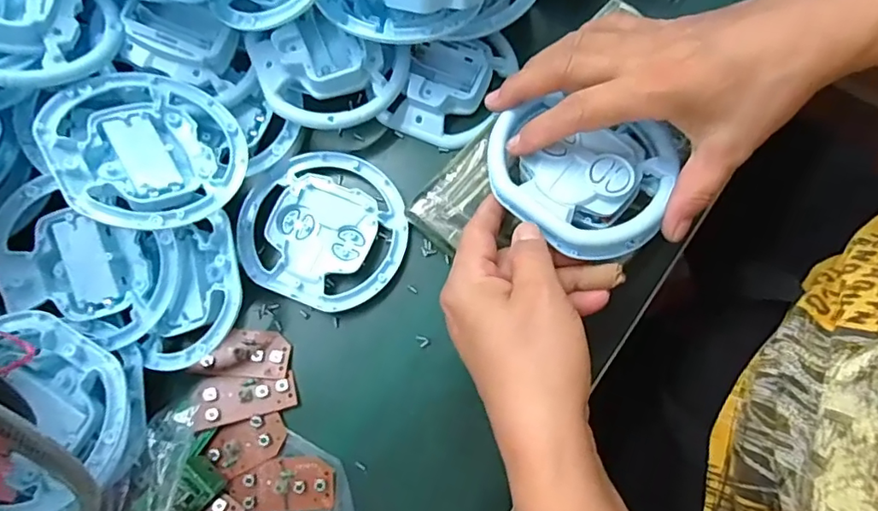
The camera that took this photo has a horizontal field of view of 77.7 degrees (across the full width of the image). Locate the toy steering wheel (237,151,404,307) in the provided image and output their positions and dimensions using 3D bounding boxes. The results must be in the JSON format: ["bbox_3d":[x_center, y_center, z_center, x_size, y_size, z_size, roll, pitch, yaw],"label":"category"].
[{"bbox_3d":[-0.074,-0.019,0.350,0.103,0.013,0.098,0,78,1],"label":"toy steering wheel"}]

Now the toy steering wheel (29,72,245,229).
[{"bbox_3d":[-0.170,-0.059,0.316,0.101,0.016,0.103,12,58,-20],"label":"toy steering wheel"}]

